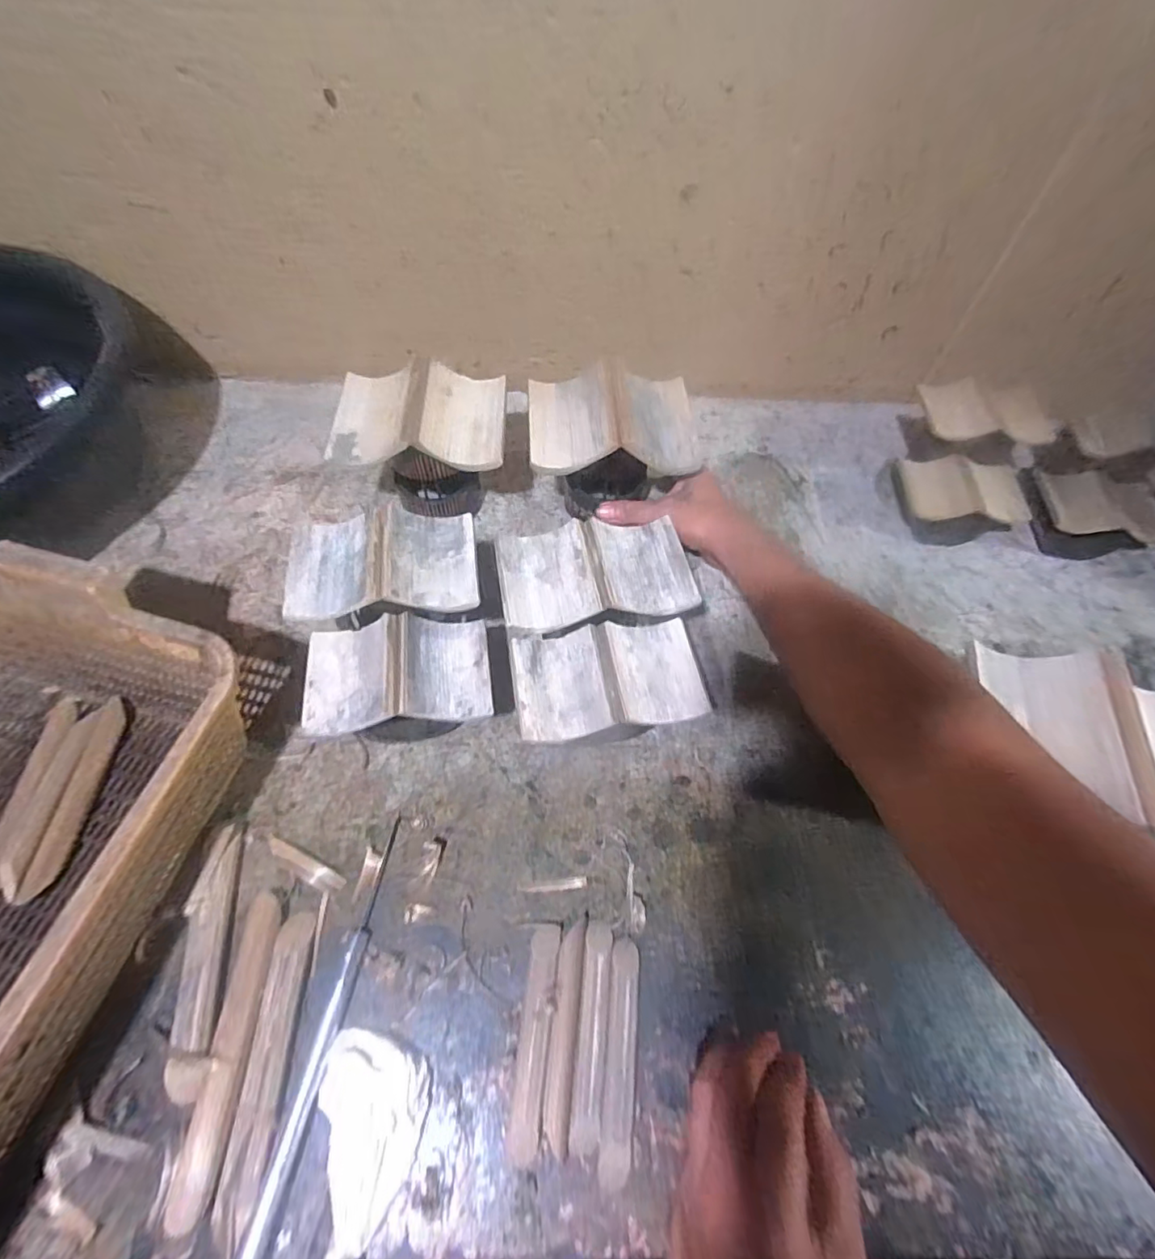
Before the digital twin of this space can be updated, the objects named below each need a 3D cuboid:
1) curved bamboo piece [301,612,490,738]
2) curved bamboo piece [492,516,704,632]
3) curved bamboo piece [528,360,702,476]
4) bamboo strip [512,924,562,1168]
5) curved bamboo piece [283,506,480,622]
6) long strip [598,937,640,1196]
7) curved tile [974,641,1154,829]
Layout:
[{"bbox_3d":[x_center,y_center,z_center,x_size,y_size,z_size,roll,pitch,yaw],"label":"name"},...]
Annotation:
[{"bbox_3d":[-0.130,0.032,0.401,0.126,0.024,0.082,-9,58,-8],"label":"curved bamboo piece"},{"bbox_3d":[0.012,-0.043,0.398,0.135,0.018,0.084,-9,58,-8],"label":"curved bamboo piece"},{"bbox_3d":[0.032,-0.193,0.493,0.148,0.034,0.125,-1,57,-4],"label":"curved bamboo piece"},{"bbox_3d":[-0.025,0.251,0.340,0.018,0.014,0.118,5,60,1],"label":"bamboo strip"},{"bbox_3d":[-0.138,-0.048,0.393,0.128,0.019,0.088,-6,57,-7],"label":"curved bamboo piece"},{"bbox_3d":[0.027,0.263,0.340,0.019,0.012,0.122,6,60,2],"label":"long strip"},{"bbox_3d":[0.339,0.070,0.346,0.138,0.034,0.114,11,60,5],"label":"curved tile"}]

